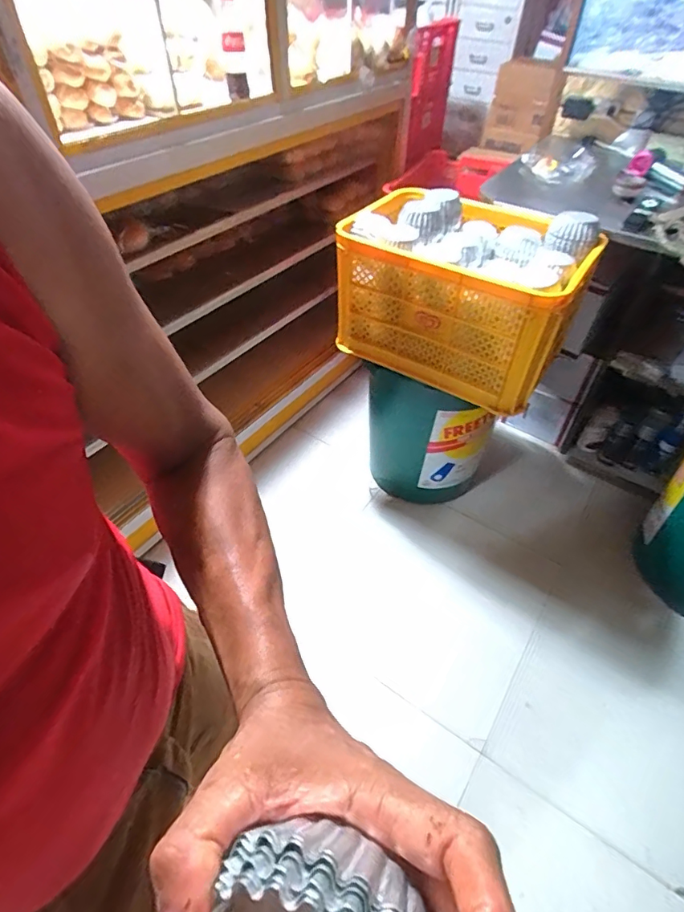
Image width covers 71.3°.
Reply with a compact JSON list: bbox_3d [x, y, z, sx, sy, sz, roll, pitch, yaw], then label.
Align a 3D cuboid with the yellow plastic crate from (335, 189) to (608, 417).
[{"bbox_3d":[0.265,-0.384,1.119,0.530,0.301,0.335,31,54,25],"label":"yellow plastic crate"}]

